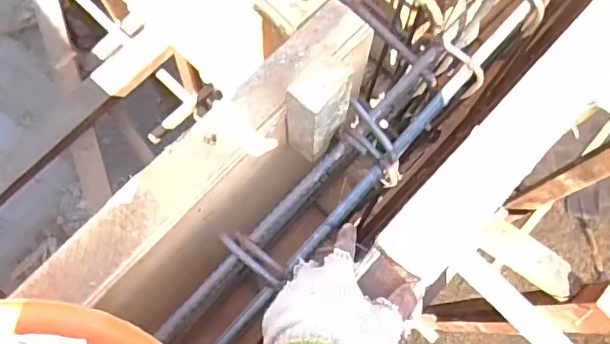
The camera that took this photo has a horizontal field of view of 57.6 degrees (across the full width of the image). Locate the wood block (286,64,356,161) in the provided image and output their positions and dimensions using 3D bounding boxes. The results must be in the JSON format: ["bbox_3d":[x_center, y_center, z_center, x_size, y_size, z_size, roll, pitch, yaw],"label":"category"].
[{"bbox_3d":[0.012,-0.060,0.553,0.044,0.130,0.060,39,77,10],"label":"wood block"}]

